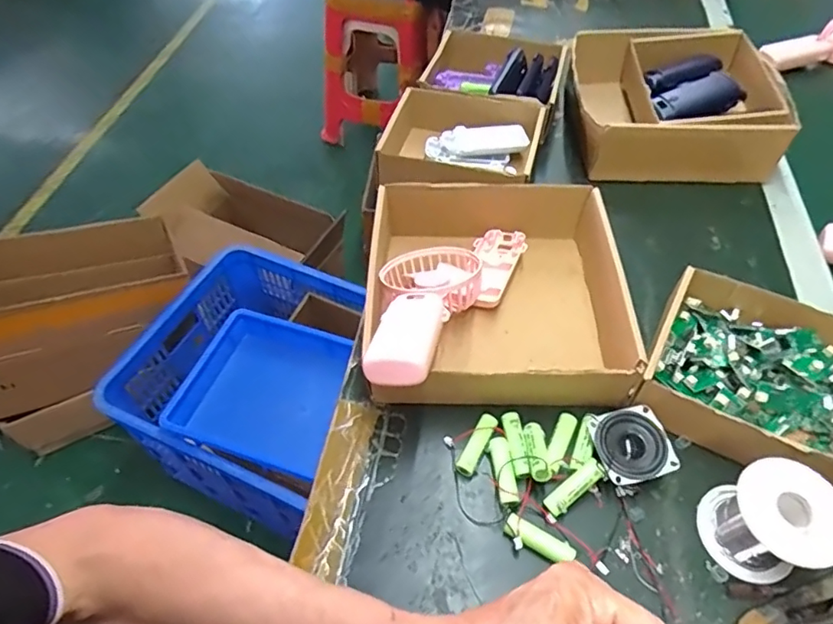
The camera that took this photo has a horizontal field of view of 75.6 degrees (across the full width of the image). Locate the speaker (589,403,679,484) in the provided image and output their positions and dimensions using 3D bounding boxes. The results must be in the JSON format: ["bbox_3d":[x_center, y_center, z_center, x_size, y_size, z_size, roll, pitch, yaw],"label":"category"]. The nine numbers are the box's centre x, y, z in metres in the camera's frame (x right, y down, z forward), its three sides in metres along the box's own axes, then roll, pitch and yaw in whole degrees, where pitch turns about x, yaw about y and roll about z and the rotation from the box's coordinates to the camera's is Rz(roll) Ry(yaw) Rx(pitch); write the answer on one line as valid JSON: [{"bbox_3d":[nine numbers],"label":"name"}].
[{"bbox_3d":[0.162,0.103,0.408,0.052,0.024,0.053,-11,53,-8],"label":"speaker"}]

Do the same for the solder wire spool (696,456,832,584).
[{"bbox_3d":[0.235,0.141,0.359,0.062,0.065,0.066,-1,53,1],"label":"solder wire spool"}]

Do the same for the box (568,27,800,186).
[{"bbox_3d":[0.297,-0.248,0.643,0.217,0.076,0.208,3,54,3],"label":"box"}]

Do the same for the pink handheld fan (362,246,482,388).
[{"bbox_3d":[0.003,-0.008,0.443,0.085,0.035,0.195,12,29,7],"label":"pink handheld fan"}]

